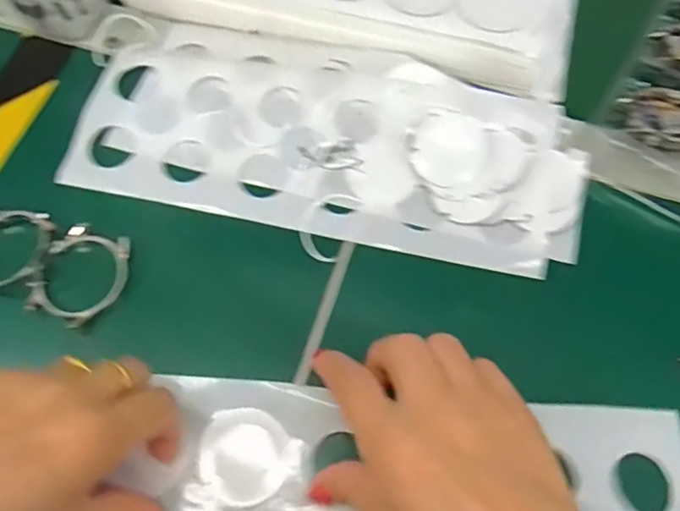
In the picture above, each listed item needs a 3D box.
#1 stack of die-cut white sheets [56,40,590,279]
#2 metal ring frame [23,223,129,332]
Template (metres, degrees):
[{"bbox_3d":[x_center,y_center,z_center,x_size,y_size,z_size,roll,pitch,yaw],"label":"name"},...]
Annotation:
[{"bbox_3d":[-0.006,-0.069,0.340,0.289,0.012,0.113,11,72,6],"label":"stack of die-cut white sheets"},{"bbox_3d":[-0.136,0.010,0.302,0.044,0.010,0.053,20,68,8],"label":"metal ring frame"}]

